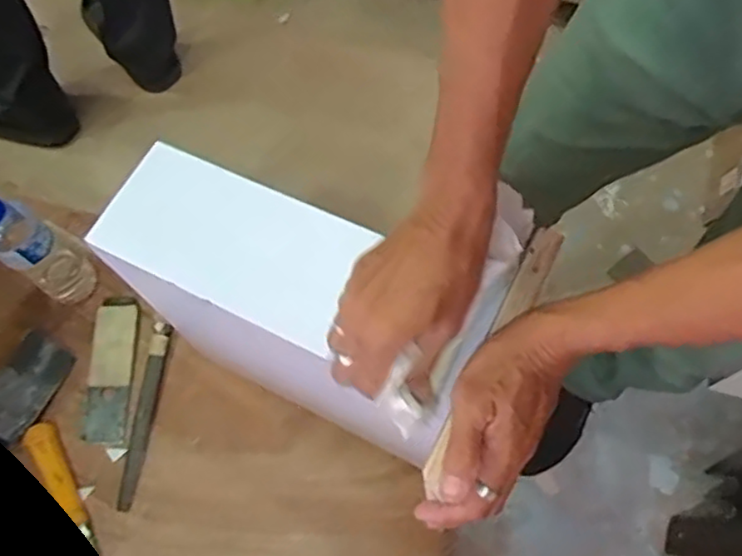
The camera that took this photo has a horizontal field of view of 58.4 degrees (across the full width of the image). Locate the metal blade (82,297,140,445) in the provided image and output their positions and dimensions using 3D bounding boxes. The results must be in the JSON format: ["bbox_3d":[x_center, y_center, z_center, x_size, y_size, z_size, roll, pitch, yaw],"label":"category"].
[{"bbox_3d":[-0.317,0.111,0.808,0.052,0.008,0.175,-1,67,1],"label":"metal blade"}]

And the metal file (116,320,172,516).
[{"bbox_3d":[-0.266,0.158,0.779,0.021,0.011,0.215,8,68,-3],"label":"metal file"}]

